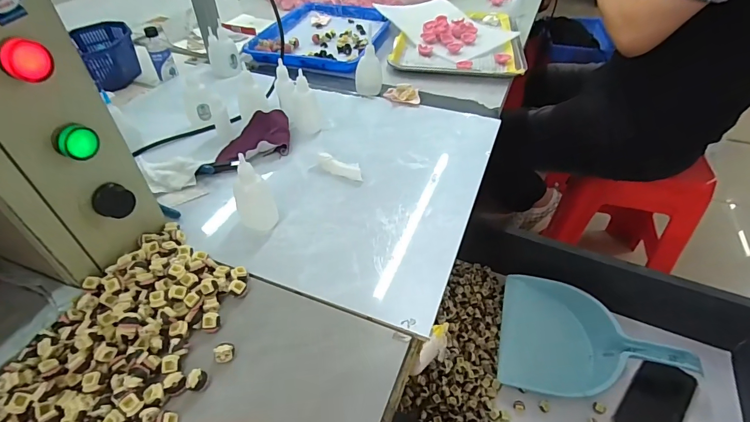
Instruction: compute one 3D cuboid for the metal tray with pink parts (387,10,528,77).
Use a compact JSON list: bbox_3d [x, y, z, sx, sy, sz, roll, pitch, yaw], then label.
[{"bbox_3d":[0.187,-0.374,0.832,0.253,0.026,0.326,10,44,10],"label":"metal tray with pink parts"}]

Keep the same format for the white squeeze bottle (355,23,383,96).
[{"bbox_3d":[-0.011,-0.250,0.654,0.046,0.100,0.033,-1,44,-1],"label":"white squeeze bottle"}]

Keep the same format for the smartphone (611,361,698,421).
[{"bbox_3d":[0.437,0.299,0.598,0.158,0.016,0.084,-36,64,-28],"label":"smartphone"}]

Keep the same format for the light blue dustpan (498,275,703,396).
[{"bbox_3d":[0.360,0.213,0.648,0.277,0.058,0.194,10,44,11],"label":"light blue dustpan"}]

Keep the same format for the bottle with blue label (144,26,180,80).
[{"bbox_3d":[-0.394,-0.290,0.711,0.037,0.083,0.044,-19,47,-19],"label":"bottle with blue label"}]

